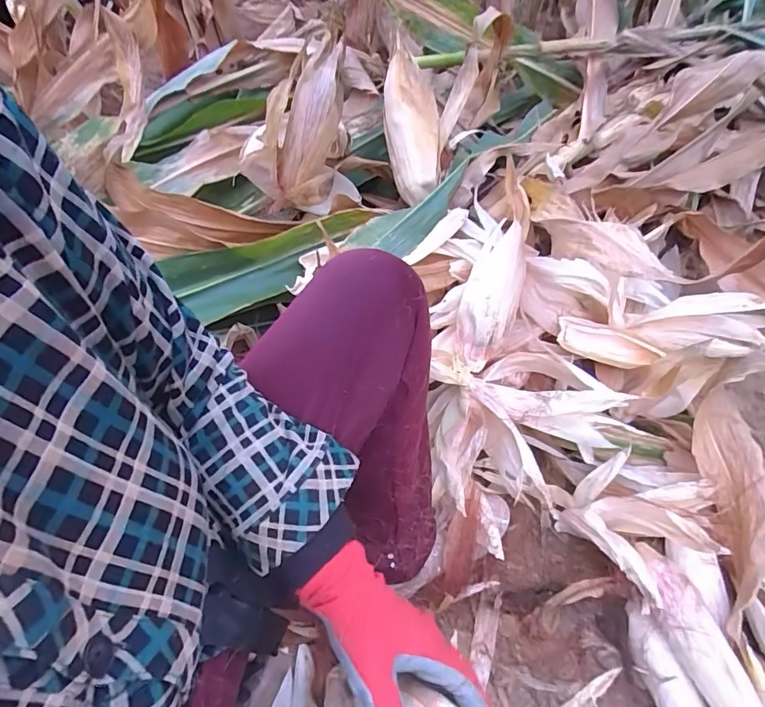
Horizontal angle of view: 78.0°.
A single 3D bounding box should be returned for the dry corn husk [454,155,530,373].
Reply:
[{"bbox_3d":[0.157,-0.108,0.645,0.075,0.087,0.265,16,86,11],"label":"dry corn husk"}]

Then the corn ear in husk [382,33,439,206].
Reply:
[{"bbox_3d":[0.048,-0.383,0.776,0.081,0.064,0.261,-9,95,-8],"label":"corn ear in husk"}]

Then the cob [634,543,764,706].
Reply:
[{"bbox_3d":[0.365,0.329,0.558,0.060,0.052,0.217,-10,53,-9],"label":"cob"}]

